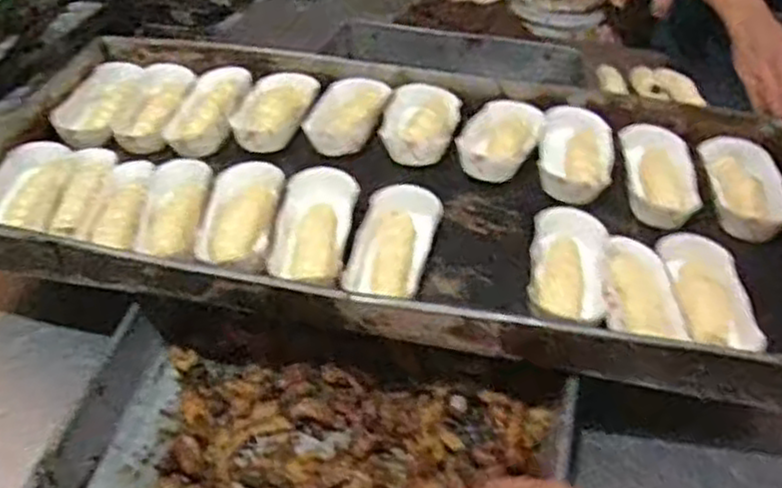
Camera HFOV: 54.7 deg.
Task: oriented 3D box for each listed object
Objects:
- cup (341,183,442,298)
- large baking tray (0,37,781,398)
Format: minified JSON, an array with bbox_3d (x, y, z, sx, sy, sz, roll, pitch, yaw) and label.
[{"bbox_3d":[0.001,-0.004,0.667,0.064,0.031,0.122,12,42,11],"label":"cup"},{"bbox_3d":[-0.001,-0.066,0.760,0.845,0.055,0.422,10,42,9],"label":"large baking tray"}]

